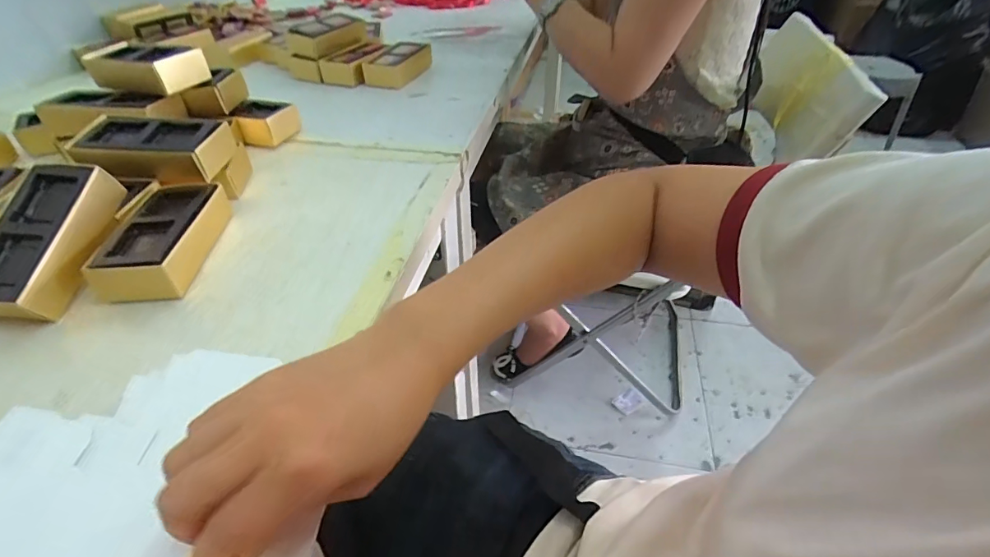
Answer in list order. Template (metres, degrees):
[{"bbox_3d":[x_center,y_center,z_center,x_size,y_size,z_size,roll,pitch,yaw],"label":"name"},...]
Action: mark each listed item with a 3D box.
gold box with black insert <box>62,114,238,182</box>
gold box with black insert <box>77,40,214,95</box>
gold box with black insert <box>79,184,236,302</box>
[{"bbox_3d":[-0.300,-0.117,0.421,0.121,0.035,0.059,2,41,2],"label":"gold box with black insert"},{"bbox_3d":[-0.363,-0.222,0.493,0.125,0.034,0.056,13,43,15],"label":"gold box with black insert"},{"bbox_3d":[-0.259,-0.033,0.375,0.059,0.038,0.124,-5,41,-6],"label":"gold box with black insert"}]

